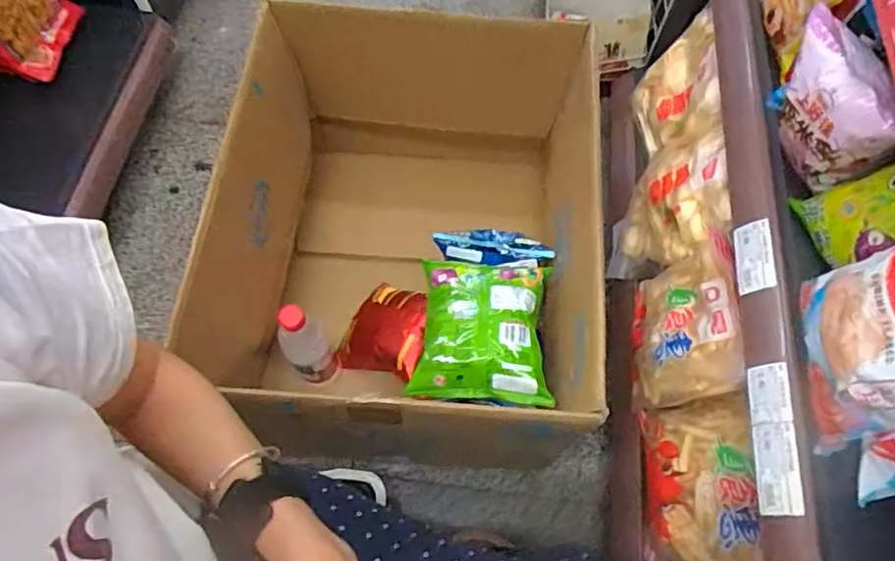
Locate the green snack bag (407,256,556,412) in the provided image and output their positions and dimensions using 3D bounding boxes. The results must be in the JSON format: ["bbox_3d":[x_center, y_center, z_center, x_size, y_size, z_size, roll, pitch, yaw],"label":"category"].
[{"bbox_3d":[0.042,0.052,0.706,0.150,0.048,0.180,7,65,2],"label":"green snack bag"}]

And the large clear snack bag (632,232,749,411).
[{"bbox_3d":[0.281,0.054,0.721,0.073,0.179,0.173,7,65,2],"label":"large clear snack bag"}]

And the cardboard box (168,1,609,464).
[{"bbox_3d":[-0.049,-0.038,0.907,0.480,0.419,0.574,7,65,2],"label":"cardboard box"}]

